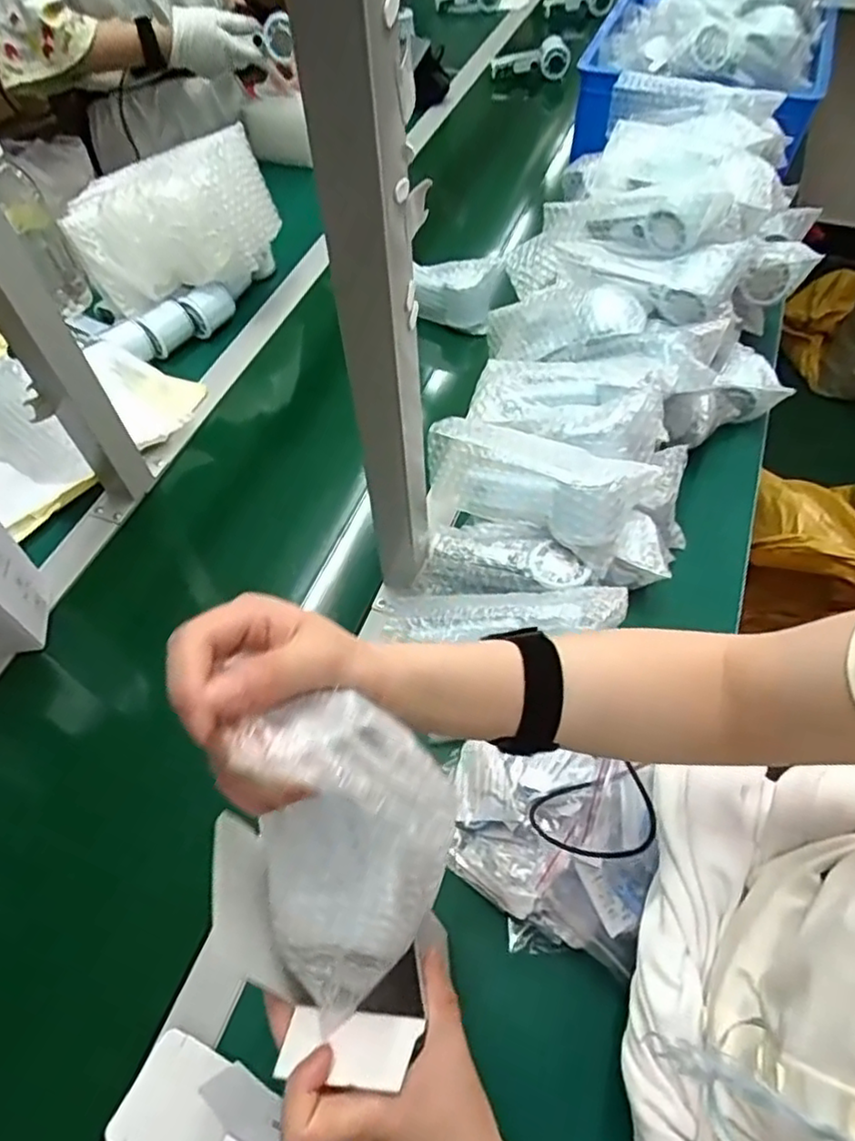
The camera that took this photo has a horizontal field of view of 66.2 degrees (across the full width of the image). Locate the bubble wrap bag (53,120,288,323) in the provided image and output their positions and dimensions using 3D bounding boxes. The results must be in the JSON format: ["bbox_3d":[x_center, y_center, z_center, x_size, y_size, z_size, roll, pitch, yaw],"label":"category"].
[{"bbox_3d":[-0.323,-0.446,0.849,0.246,0.152,0.115,-17,57,-12],"label":"bubble wrap bag"}]

